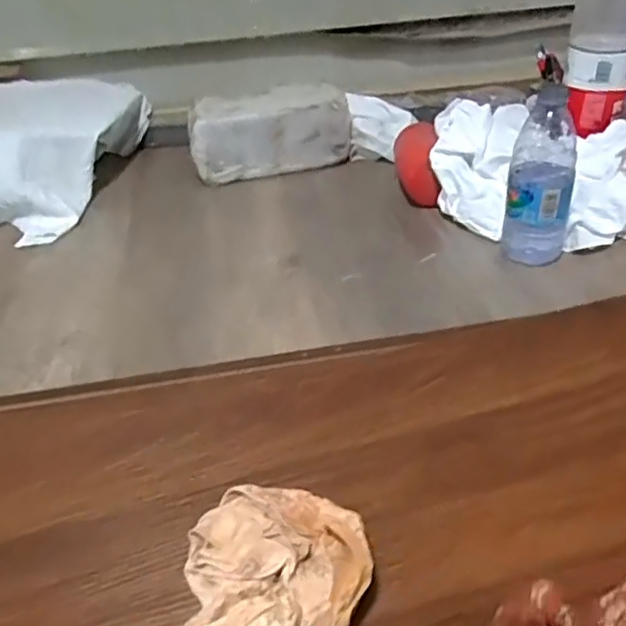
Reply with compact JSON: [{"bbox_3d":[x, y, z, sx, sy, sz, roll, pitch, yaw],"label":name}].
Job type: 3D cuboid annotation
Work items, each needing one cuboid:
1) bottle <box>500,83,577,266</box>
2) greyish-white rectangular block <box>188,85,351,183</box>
[{"bbox_3d":[0.250,-0.147,0.701,0.067,0.188,0.058,4,38,10],"label":"bottle"},{"bbox_3d":[-0.065,-0.267,0.952,0.232,0.108,0.081,-10,38,-9],"label":"greyish-white rectangular block"}]

